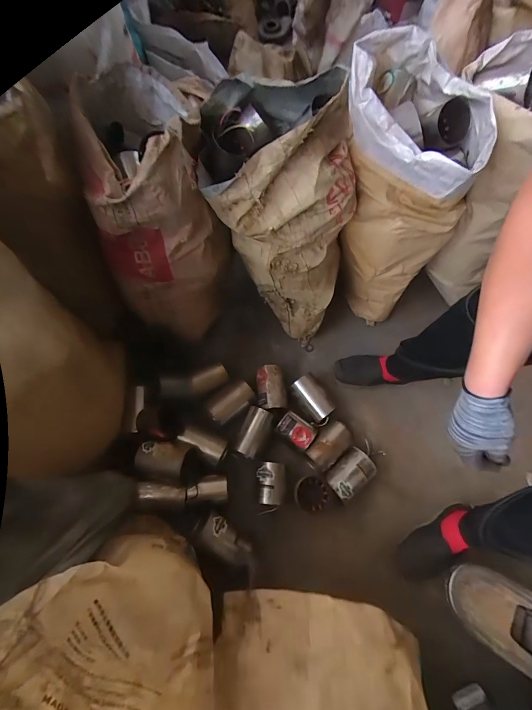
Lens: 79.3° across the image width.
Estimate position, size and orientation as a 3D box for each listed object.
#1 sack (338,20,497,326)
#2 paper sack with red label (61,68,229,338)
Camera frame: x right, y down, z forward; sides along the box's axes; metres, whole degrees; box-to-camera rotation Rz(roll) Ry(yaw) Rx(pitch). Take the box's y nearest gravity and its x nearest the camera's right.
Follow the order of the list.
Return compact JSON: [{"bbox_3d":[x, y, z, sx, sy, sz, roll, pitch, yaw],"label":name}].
[{"bbox_3d":[0.341,-0.430,0.927,0.337,0.610,0.359,14,66,3],"label":"sack"},{"bbox_3d":[-0.301,-0.346,0.870,0.293,0.571,0.396,-32,71,-16],"label":"paper sack with red label"}]

